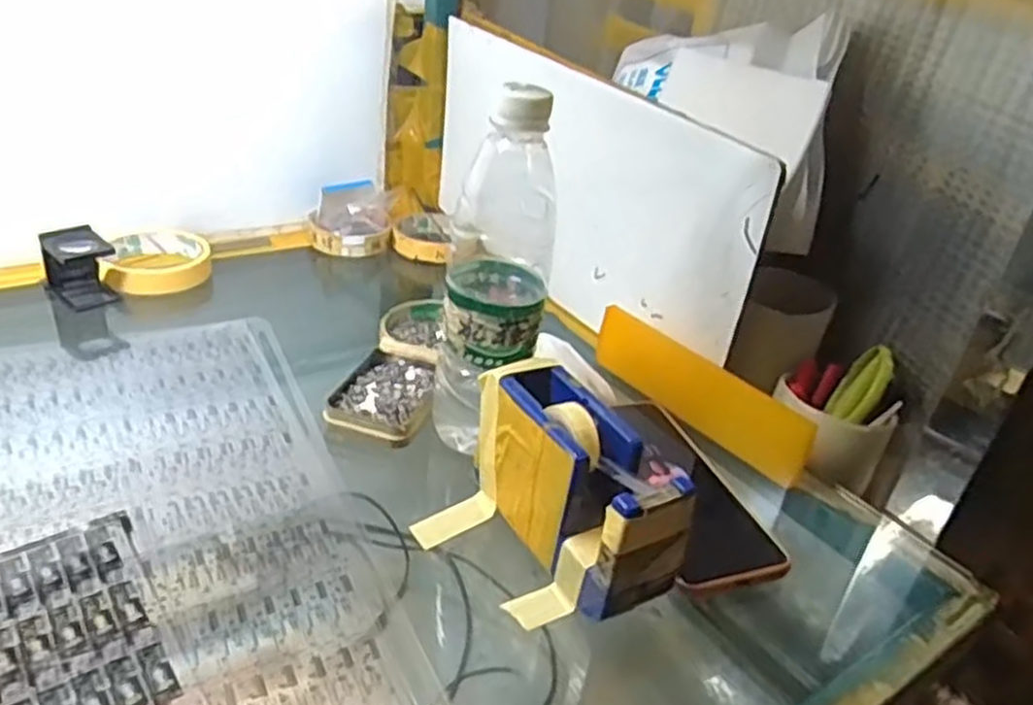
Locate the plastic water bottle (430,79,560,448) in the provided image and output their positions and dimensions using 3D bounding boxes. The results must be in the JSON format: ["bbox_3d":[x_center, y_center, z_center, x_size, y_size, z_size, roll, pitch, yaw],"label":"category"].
[{"bbox_3d":[-0.012,-0.048,0.462,0.060,0.212,0.072,6,29,-1],"label":"plastic water bottle"}]

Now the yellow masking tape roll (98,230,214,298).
[{"bbox_3d":[-0.306,-0.079,0.659,0.082,0.028,0.084,-4,31,-19],"label":"yellow masking tape roll"}]

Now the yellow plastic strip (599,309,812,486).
[{"bbox_3d":[0.130,0.026,0.557,0.008,0.053,0.182,-7,35,-44],"label":"yellow plastic strip"}]

